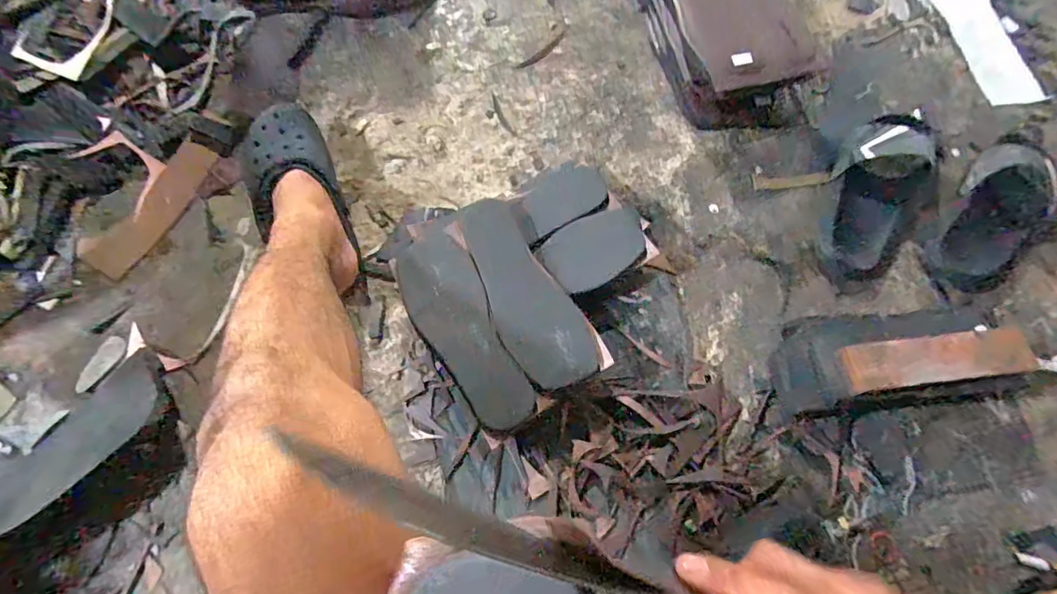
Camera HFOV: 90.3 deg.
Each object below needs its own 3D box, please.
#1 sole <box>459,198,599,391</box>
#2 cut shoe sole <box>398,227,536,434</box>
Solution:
[{"bbox_3d":[-0.007,-0.007,0.600,0.085,0.025,0.233,-25,73,-12],"label":"sole"},{"bbox_3d":[-0.078,0.036,0.602,0.087,0.009,0.242,-25,77,0],"label":"cut shoe sole"}]

